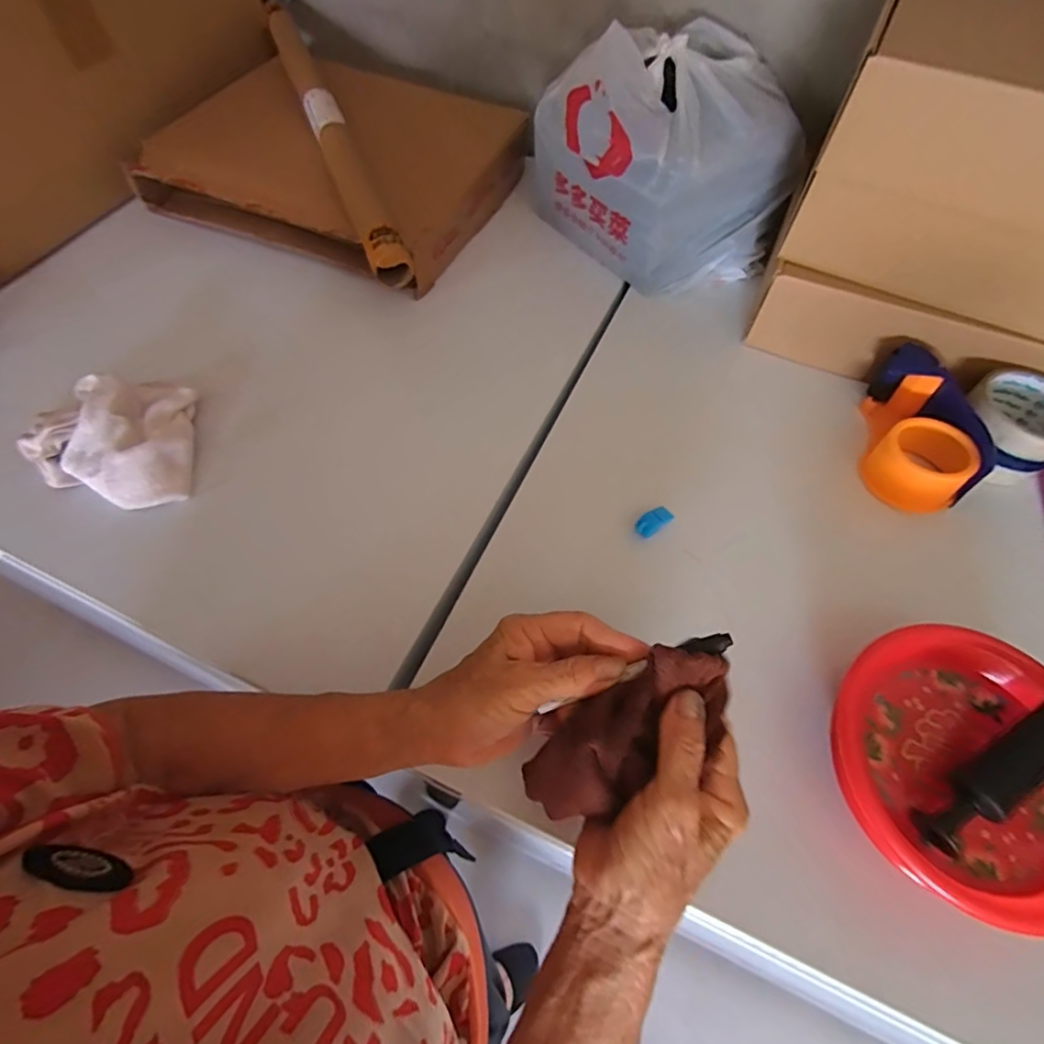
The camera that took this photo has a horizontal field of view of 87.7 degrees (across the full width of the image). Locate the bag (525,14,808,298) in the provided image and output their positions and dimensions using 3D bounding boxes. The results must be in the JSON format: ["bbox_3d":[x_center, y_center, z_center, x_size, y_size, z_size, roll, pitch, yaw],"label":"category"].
[{"bbox_3d":[0.156,-0.385,0.578,0.234,0.178,0.197,-14,61,-11],"label":"bag"}]

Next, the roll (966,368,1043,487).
[{"bbox_3d":[0.444,-0.087,0.490,0.093,0.053,0.093,1,59,-2],"label":"roll"}]

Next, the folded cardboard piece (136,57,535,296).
[{"bbox_3d":[-0.215,-0.437,0.656,0.374,0.083,0.316,25,61,12],"label":"folded cardboard piece"}]

